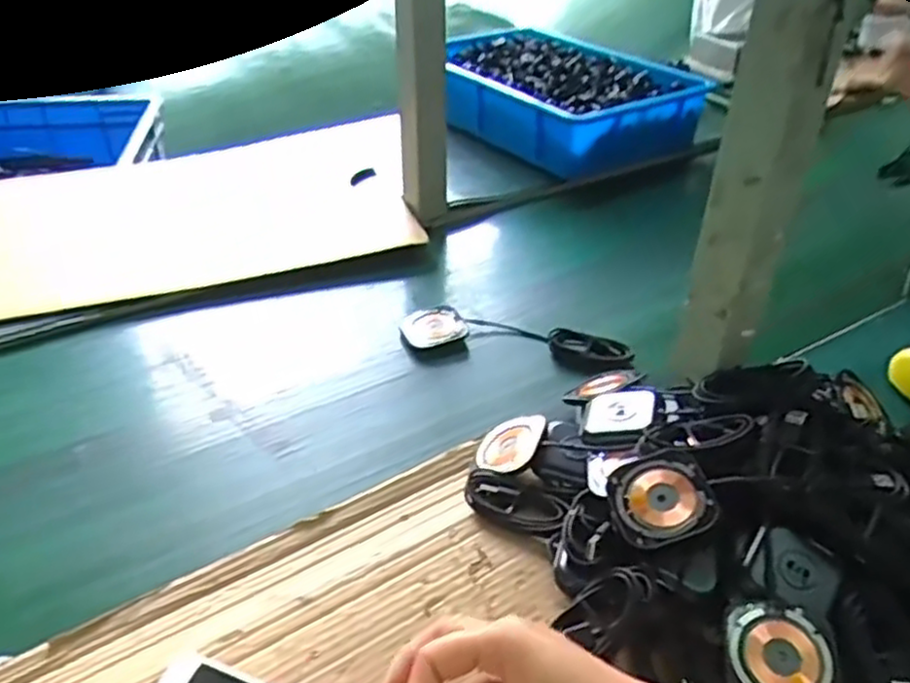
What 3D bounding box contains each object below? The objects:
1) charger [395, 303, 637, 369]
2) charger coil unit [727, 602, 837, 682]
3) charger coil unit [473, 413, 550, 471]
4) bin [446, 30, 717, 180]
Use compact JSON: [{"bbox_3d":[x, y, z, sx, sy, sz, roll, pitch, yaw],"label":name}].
[{"bbox_3d":[0.057,-0.006,0.724,0.214,0.018,0.058,7,37,8],"label":"charger"},{"bbox_3d":[0.182,0.176,0.421,0.056,0.014,0.054,-3,54,4],"label":"charger coil unit"},{"bbox_3d":[0.044,0.078,0.577,0.059,0.004,0.045,-40,39,-1],"label":"charger coil unit"},{"bbox_3d":[0.137,-0.375,1.149,0.291,0.091,0.453,-24,44,-31],"label":"bin"}]

